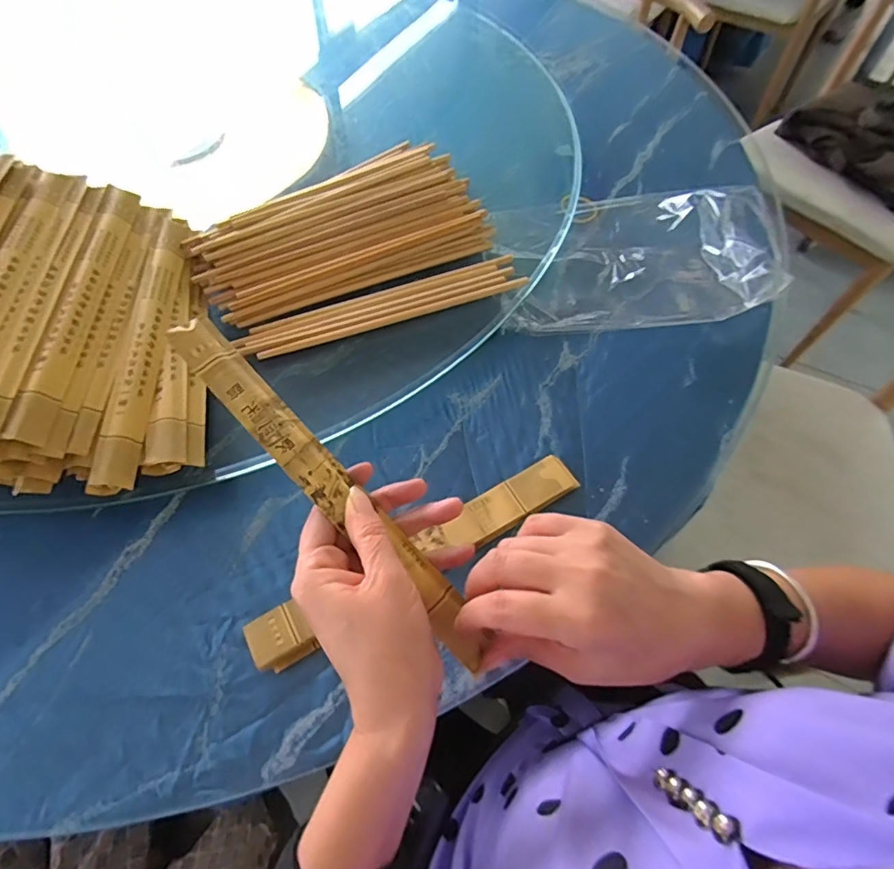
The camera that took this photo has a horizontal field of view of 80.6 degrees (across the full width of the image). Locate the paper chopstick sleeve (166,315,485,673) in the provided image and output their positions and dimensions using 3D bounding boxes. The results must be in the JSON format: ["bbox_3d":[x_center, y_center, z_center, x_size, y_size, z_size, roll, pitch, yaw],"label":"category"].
[{"bbox_3d":[-0.067,0.029,0.304,0.252,0.005,0.027,47,57,4],"label":"paper chopstick sleeve"}]

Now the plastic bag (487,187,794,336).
[{"bbox_3d":[0.190,-0.188,0.539,0.271,0.051,0.176,-2,59,-2],"label":"plastic bag"}]

